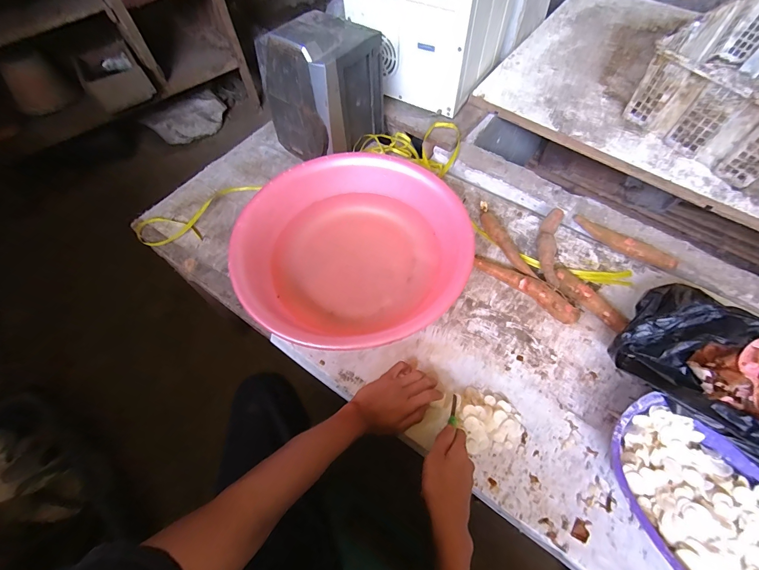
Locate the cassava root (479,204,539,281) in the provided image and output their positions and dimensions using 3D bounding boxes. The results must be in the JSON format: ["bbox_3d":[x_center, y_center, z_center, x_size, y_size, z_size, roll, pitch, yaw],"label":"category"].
[{"bbox_3d":[0.254,-0.091,0.693,0.029,0.031,0.198,-18,64,-9],"label":"cassava root"}]

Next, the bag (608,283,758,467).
[{"bbox_3d":[0.518,0.130,0.501,0.209,0.126,0.271,-39,68,-18],"label":"bag"}]

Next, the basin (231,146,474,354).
[{"bbox_3d":[-0.041,-0.081,0.646,0.409,0.112,0.384,0,62,0],"label":"basin"}]

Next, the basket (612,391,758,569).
[{"bbox_3d":[0.442,0.303,0.446,0.203,0.075,0.298,-35,67,-16],"label":"basket"}]

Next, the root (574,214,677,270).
[{"bbox_3d":[0.493,-0.086,0.680,0.198,0.030,0.037,32,67,16],"label":"root"}]

